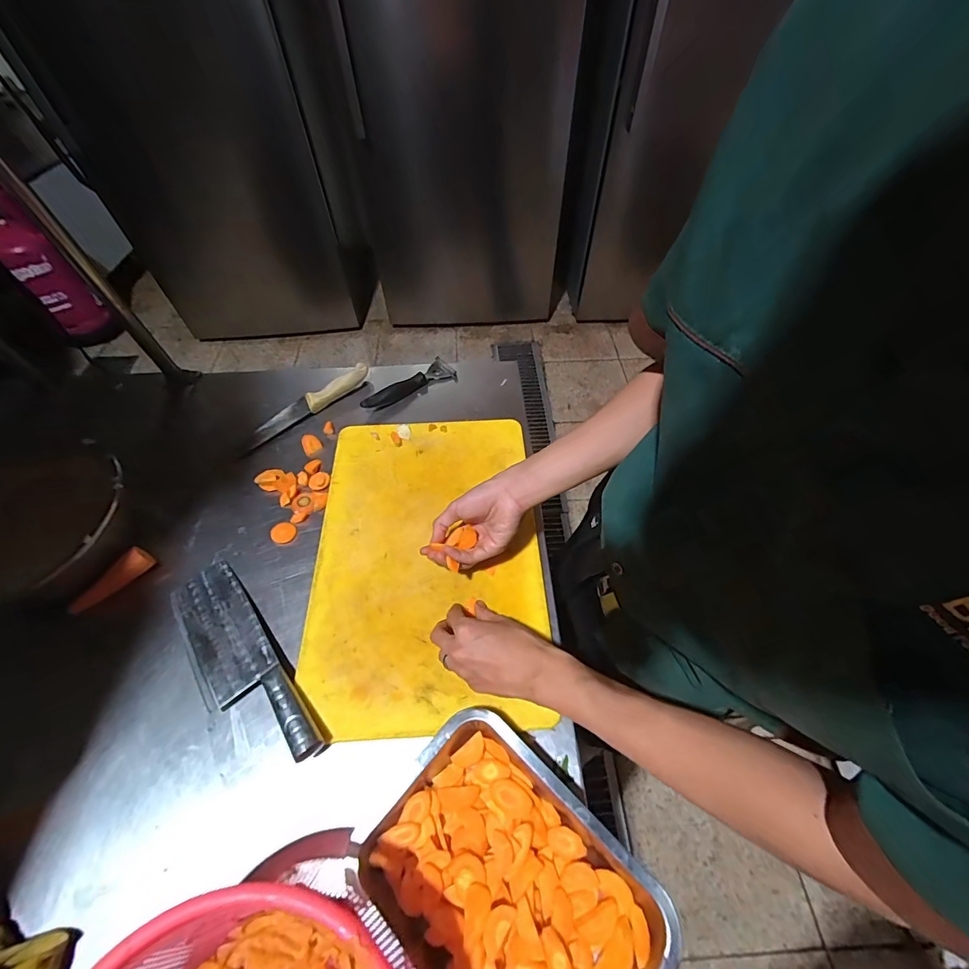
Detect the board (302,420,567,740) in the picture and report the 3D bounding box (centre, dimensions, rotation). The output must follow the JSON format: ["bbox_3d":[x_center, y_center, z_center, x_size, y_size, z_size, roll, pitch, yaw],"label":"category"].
[{"bbox_3d":[-0.077,0.081,0.563,0.293,0.011,0.443,-3,57,-2],"label":"board"}]

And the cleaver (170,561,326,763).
[{"bbox_3d":[-0.287,0.200,0.474,0.072,0.034,0.281,-37,64,-21],"label":"cleaver"}]

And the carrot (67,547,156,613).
[{"bbox_3d":[-0.477,0.119,0.523,0.097,0.022,0.027,-38,64,-22],"label":"carrot"}]

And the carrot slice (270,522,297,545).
[{"bbox_3d":[-0.285,0.067,0.579,0.034,0.008,0.032,-3,57,-2],"label":"carrot slice"}]

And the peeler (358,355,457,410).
[{"bbox_3d":[-0.134,-0.173,0.734,0.177,0.024,0.053,-37,64,-21],"label":"peeler"}]

